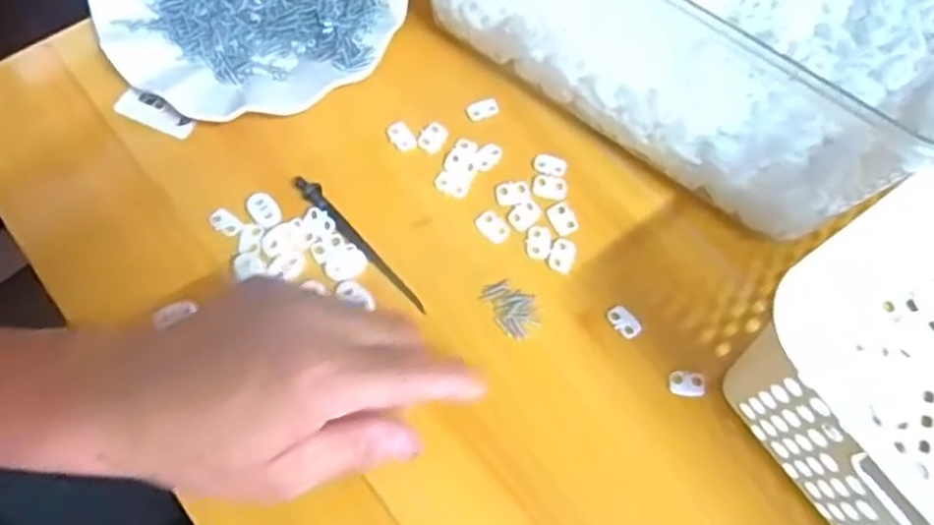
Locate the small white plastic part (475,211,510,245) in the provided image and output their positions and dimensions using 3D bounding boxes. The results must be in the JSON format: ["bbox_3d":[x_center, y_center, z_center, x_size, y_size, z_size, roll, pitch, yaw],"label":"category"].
[{"bbox_3d":[0.015,-0.020,0.419,0.020,0.004,0.014,41,72,14],"label":"small white plastic part"}]

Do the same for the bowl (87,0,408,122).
[{"bbox_3d":[-0.133,-0.162,0.463,0.173,0.025,0.176,1,67,-2],"label":"bowl"}]

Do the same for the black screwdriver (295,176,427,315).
[{"bbox_3d":[-0.060,-0.012,0.410,0.009,0.004,0.106,-40,74,-17],"label":"black screwdriver"}]

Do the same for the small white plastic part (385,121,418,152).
[{"bbox_3d":[-0.039,-0.074,0.436,0.014,0.004,0.020,-28,71,-13],"label":"small white plastic part"}]

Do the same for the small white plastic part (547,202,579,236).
[{"bbox_3d":[0.055,-0.025,0.423,0.015,0.004,0.019,-25,70,-12],"label":"small white plastic part"}]

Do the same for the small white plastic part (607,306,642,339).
[{"bbox_3d":[0.085,0.031,0.400,0.012,0.004,0.019,-39,74,-16],"label":"small white plastic part"}]

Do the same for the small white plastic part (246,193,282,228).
[{"bbox_3d":[-0.113,-0.029,0.415,0.016,0.004,0.023,-36,73,-15],"label":"small white plastic part"}]

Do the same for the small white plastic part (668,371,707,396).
[{"bbox_3d":[0.115,0.063,0.388,0.019,0.004,0.013,-1,67,-2],"label":"small white plastic part"}]

